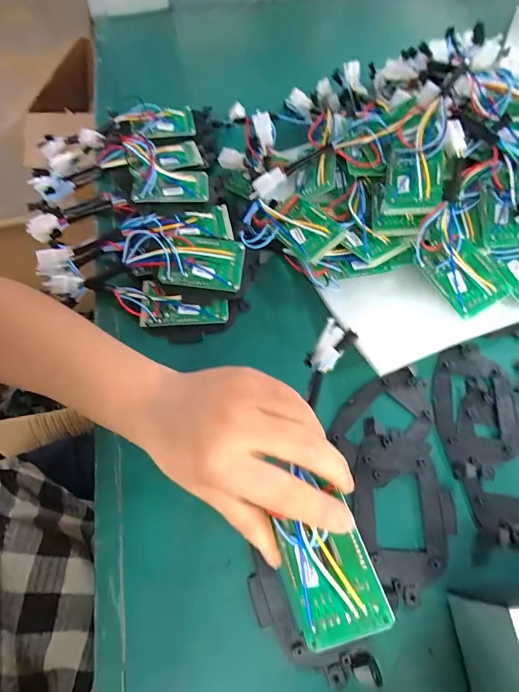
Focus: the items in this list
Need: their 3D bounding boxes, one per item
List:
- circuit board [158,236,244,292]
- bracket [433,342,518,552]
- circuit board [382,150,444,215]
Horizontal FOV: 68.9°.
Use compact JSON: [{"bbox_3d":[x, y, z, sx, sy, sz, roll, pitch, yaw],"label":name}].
[{"bbox_3d":[-0.054,-0.080,0.358,0.074,0.009,0.051,7,77,-1],"label":"circuit board"},{"bbox_3d":[0.185,0.070,0.303,0.077,0.010,0.153,-5,61,-2],"label":"bracket"},{"bbox_3d":[0.144,-0.153,0.353,0.049,0.013,0.060,8,81,18],"label":"circuit board"}]

